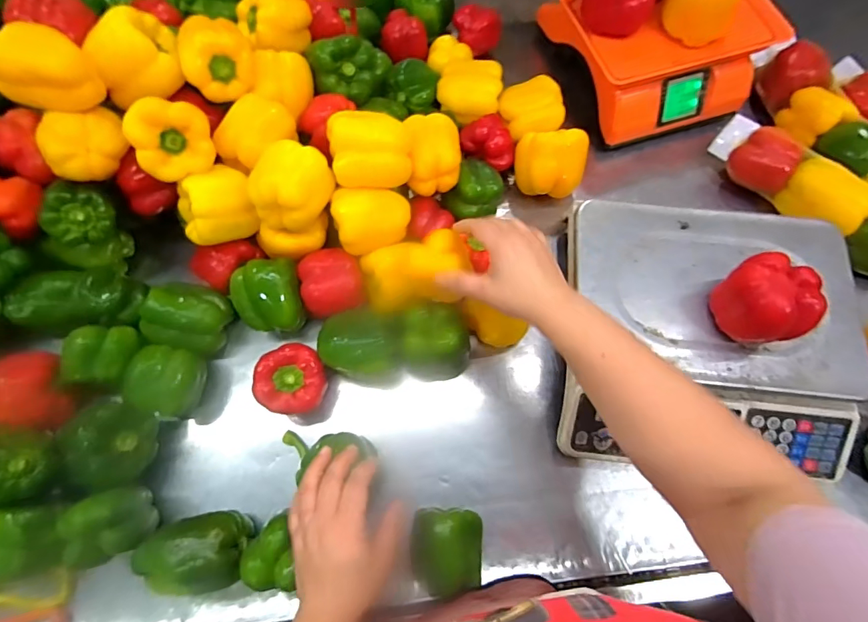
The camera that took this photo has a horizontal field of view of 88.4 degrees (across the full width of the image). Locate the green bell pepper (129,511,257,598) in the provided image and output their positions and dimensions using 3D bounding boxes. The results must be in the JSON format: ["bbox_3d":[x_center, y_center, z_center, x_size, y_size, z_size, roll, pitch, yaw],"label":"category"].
[{"bbox_3d":[-0.254,0.261,0.481,0.104,0.072,0.073,-10,71,-5],"label":"green bell pepper"}]

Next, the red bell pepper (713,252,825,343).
[{"bbox_3d":[0.362,-0.009,0.490,0.090,0.075,0.091,-27,73,-11],"label":"red bell pepper"}]

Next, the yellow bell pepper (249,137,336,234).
[{"bbox_3d":[-0.168,-0.148,0.525,0.074,0.070,0.090,27,72,8],"label":"yellow bell pepper"}]

